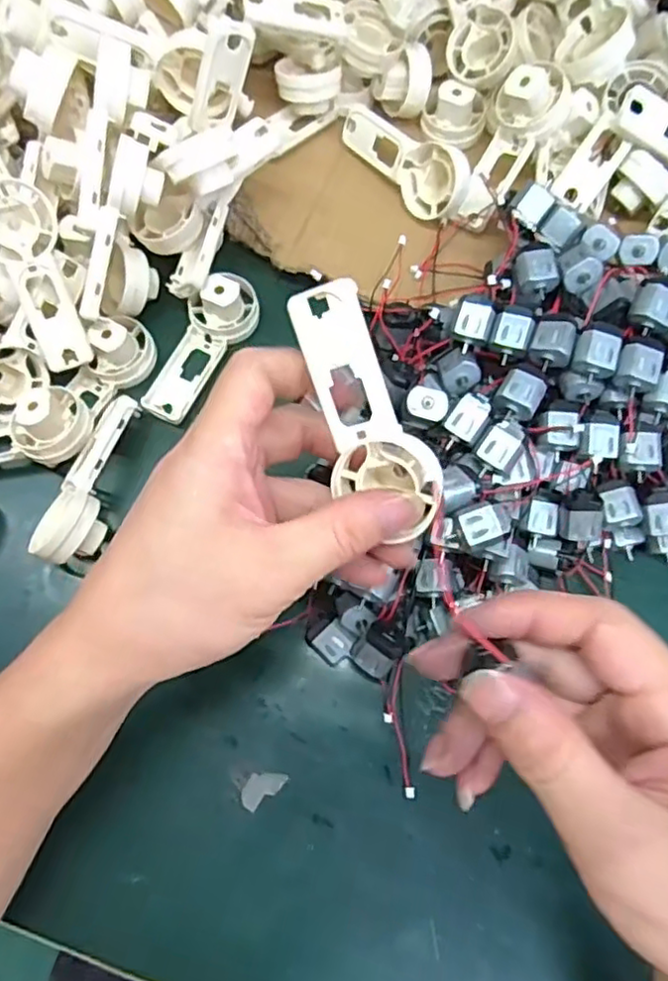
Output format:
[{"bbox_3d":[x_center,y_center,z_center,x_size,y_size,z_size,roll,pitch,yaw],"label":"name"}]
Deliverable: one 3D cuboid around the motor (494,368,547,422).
[{"bbox_3d":[0.086,-0.043,0.304,0.019,0.013,0.026,29,74,9],"label":"motor"}]

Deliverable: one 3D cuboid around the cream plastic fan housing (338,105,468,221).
[{"bbox_3d":[0.040,-0.192,0.382,0.092,0.038,0.016,40,39,24],"label":"cream plastic fan housing"}]

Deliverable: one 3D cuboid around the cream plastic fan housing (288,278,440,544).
[{"bbox_3d":[0.009,-0.026,0.232,0.033,0.015,0.093,-27,106,-5],"label":"cream plastic fan housing"}]

